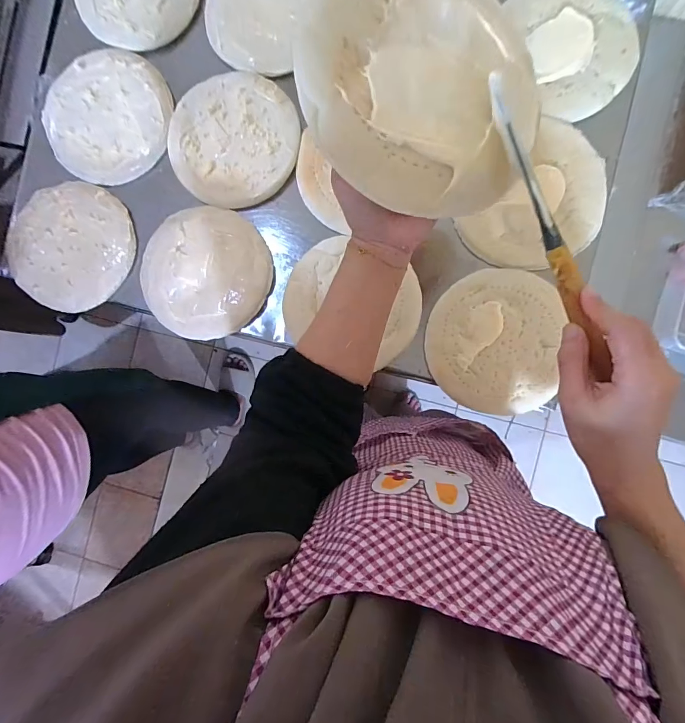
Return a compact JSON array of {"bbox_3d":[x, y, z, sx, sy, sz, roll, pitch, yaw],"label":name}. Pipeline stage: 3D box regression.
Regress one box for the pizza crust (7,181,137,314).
[{"bbox_3d":[-0.431,-0.182,0.587,0.197,0.026,0.191,17,91,4],"label":"pizza crust"}]

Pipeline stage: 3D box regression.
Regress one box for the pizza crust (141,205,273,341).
[{"bbox_3d":[-0.209,-0.140,0.571,0.187,0.022,0.196,0,89,4],"label":"pizza crust"}]

